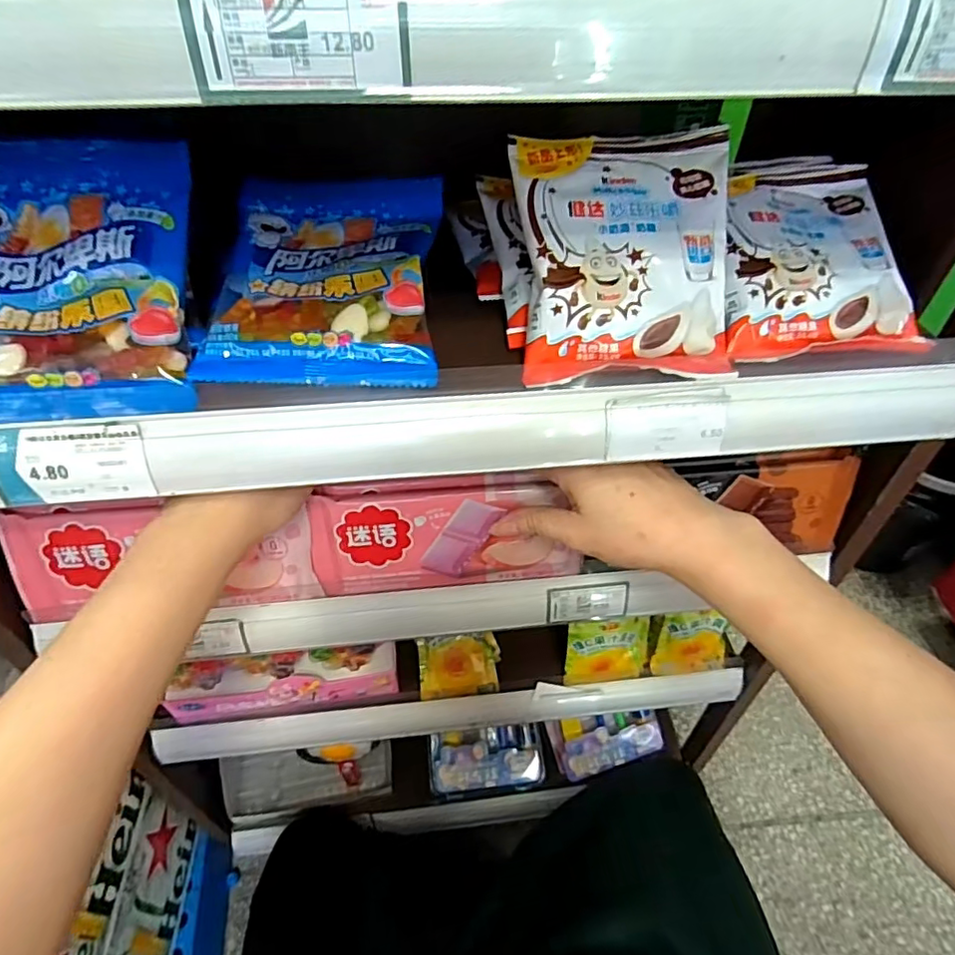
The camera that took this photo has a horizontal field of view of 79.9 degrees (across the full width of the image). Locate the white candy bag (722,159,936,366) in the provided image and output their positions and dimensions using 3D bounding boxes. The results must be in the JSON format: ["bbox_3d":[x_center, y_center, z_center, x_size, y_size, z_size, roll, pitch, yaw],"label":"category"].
[{"bbox_3d":[0.187,-0.117,0.327,0.110,0.025,0.107,-7,76,-5],"label":"white candy bag"}]

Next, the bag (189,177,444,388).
[{"bbox_3d":[-0.082,-0.114,0.324,0.116,0.030,0.150,2,62,-1],"label":"bag"}]

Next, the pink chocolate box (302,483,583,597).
[{"bbox_3d":[-0.021,0.041,0.404,0.183,0.079,0.020,-4,30,-4],"label":"pink chocolate box"}]

